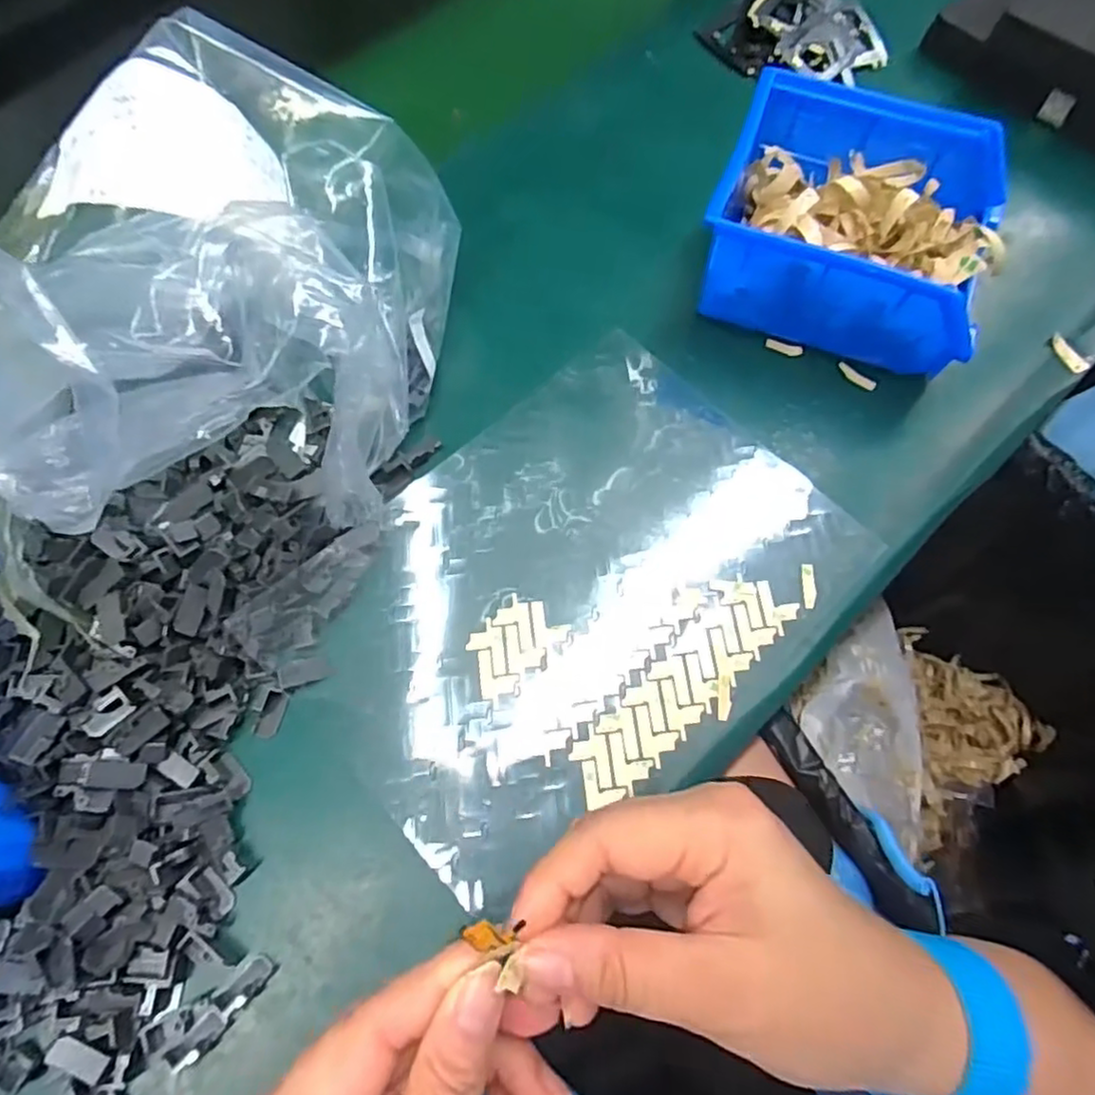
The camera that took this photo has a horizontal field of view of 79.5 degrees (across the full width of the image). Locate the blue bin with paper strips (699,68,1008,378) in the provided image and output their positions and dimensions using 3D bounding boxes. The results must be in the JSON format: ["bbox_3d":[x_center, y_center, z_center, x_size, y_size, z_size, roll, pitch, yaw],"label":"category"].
[{"bbox_3d":[0.157,-0.163,0.339,0.134,0.073,0.116,22,71,9],"label":"blue bin with paper strips"}]

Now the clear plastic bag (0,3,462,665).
[{"bbox_3d":[-0.147,-0.080,0.280,0.153,0.136,0.239,15,71,6],"label":"clear plastic bag"}]

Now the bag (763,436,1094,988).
[{"bbox_3d":[0.374,0.140,0.565,0.252,0.282,0.288,-35,72,-10],"label":"bag"}]

